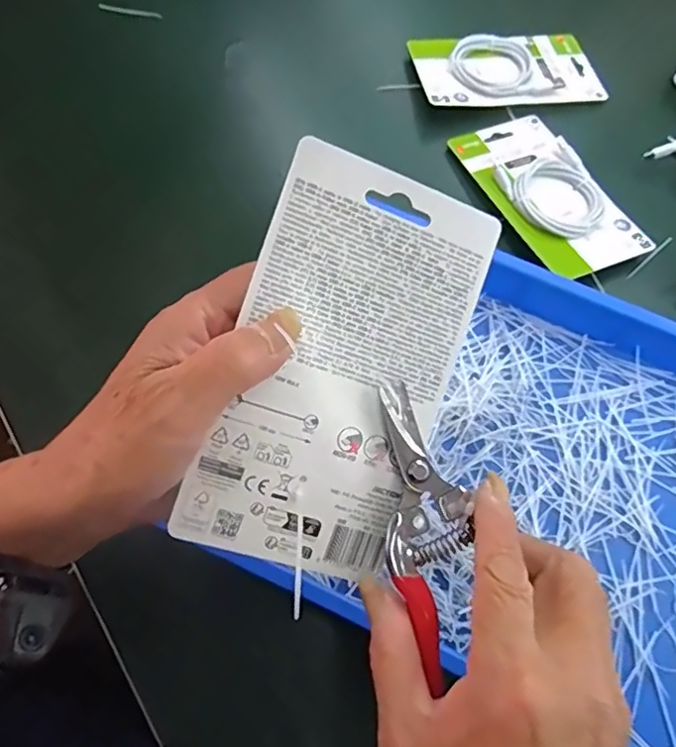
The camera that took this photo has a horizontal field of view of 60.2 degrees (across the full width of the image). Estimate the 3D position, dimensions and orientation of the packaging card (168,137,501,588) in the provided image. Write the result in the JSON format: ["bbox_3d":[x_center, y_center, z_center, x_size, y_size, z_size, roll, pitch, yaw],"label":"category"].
[{"bbox_3d":[0.001,0.001,0.258,0.096,0.004,0.178,19,93,-15],"label":"packaging card"}]

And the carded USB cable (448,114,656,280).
[{"bbox_3d":[0.182,-0.160,0.500,0.090,0.015,0.175,-25,71,-12],"label":"carded USB cable"}]

